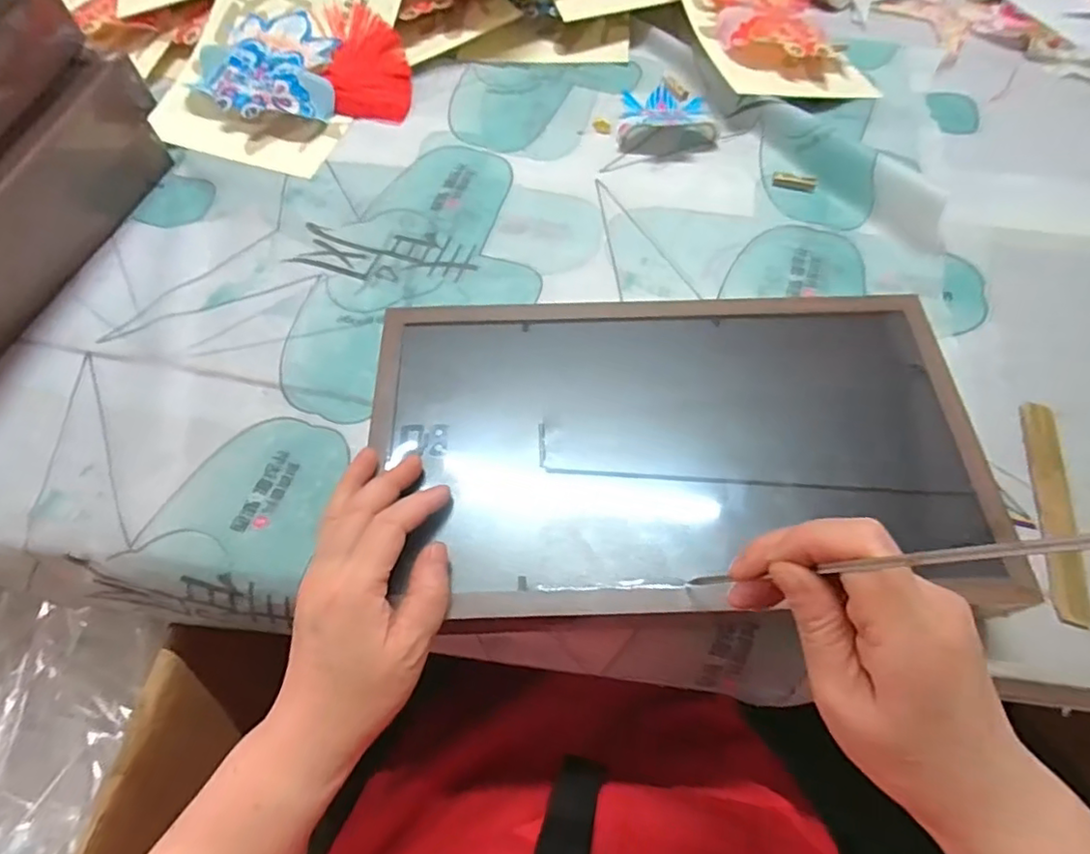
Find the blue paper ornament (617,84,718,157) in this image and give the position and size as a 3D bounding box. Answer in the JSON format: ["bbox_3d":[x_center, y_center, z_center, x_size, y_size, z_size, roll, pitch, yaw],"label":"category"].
[{"bbox_3d":[0.113,-0.287,0.545,0.084,0.019,0.093,6,62,4],"label":"blue paper ornament"}]

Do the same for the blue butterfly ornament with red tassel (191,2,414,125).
[{"bbox_3d":[-0.222,-0.337,0.562,0.182,0.032,0.121,-5,61,-2],"label":"blue butterfly ornament with red tassel"}]

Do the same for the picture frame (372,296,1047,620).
[{"bbox_3d":[0.077,0.007,0.355,0.340,0.025,0.197,-3,63,-2],"label":"picture frame"}]

